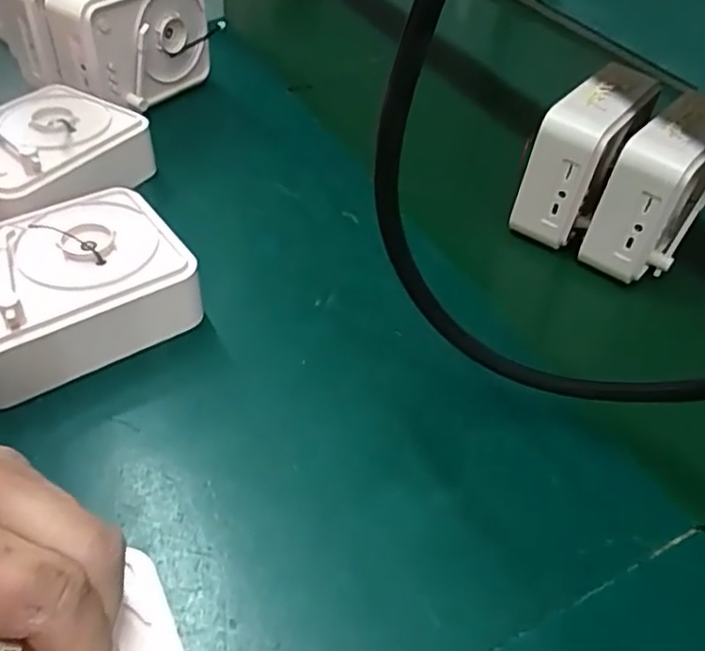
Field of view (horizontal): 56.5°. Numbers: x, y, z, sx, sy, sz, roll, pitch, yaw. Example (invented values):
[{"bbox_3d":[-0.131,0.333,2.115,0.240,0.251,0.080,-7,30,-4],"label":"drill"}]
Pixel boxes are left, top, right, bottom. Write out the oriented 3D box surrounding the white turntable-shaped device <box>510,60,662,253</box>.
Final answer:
[{"bbox_3d":[0.164,-0.119,0.466,0.050,0.097,0.093,29,49,21],"label":"white turntable-shaped device"}]

